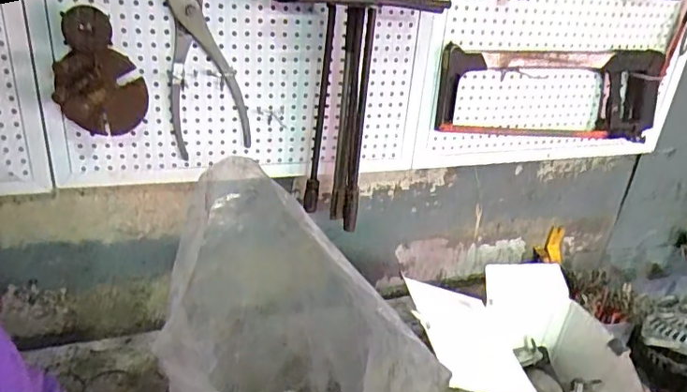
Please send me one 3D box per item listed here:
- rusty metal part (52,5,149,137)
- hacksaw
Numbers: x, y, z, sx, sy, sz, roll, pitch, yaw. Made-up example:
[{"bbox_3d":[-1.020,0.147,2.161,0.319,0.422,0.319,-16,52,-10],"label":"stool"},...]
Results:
[{"bbox_3d":[-0.287,-0.137,0.646,0.099,0.145,0.036,-5,30,-20],"label":"rusty metal part"},{"bbox_3d":[0.327,-0.156,0.863,0.391,0.141,0.035,-3,28,-15],"label":"hacksaw"}]

